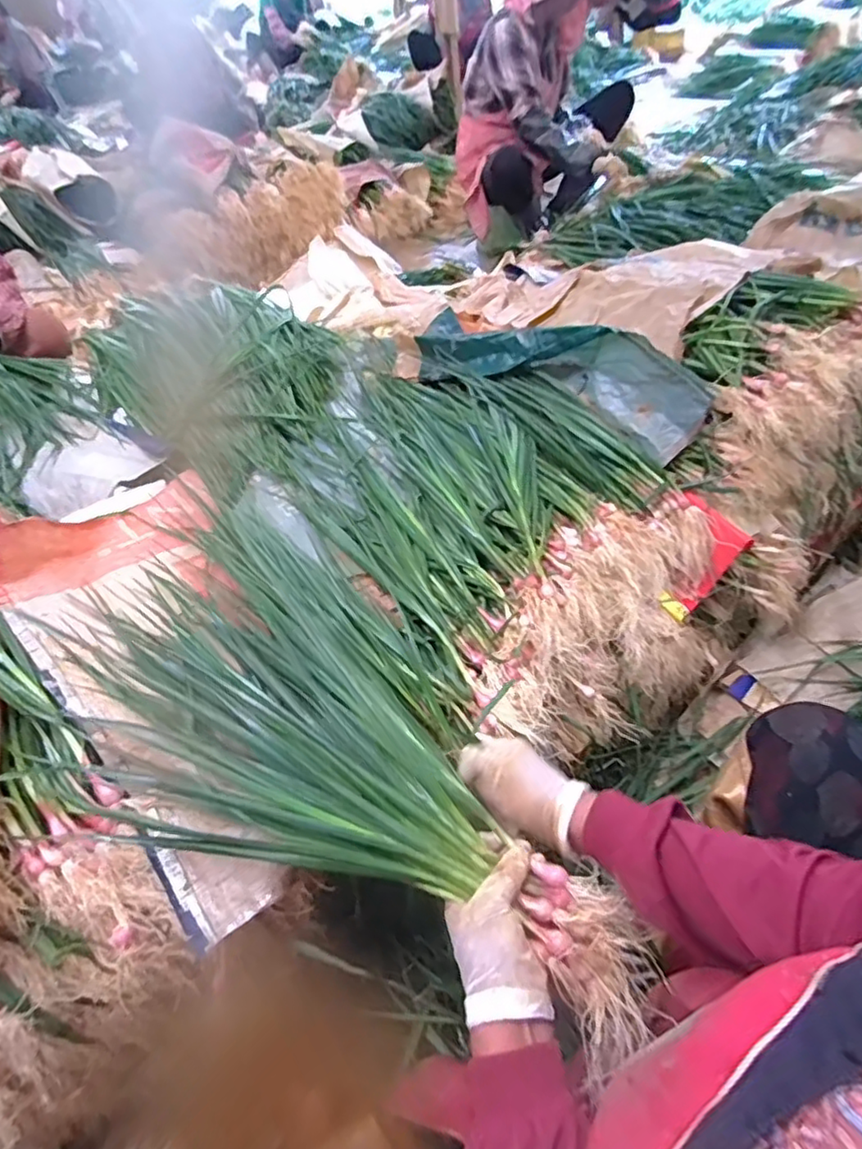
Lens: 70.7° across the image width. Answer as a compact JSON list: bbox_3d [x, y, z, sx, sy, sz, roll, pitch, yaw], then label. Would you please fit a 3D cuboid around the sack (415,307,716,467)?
[{"bbox_3d":[0.202,-0.343,0.997,0.493,0.124,0.176,18,51,21],"label":"sack"}]

